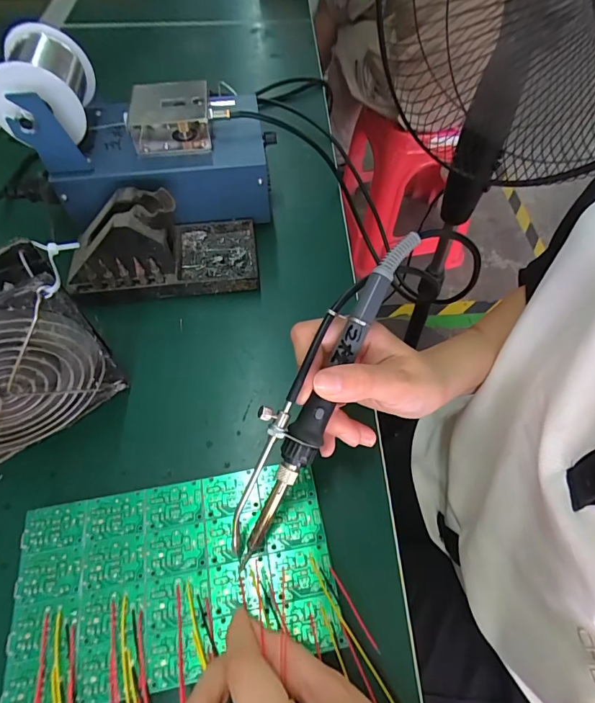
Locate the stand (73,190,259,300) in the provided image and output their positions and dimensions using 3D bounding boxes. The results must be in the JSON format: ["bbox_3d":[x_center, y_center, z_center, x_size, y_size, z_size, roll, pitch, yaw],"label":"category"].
[{"bbox_3d":[-0.113,-0.095,0.349,0.150,0.071,0.076,-6,58,-6],"label":"stand"}]

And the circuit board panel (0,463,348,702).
[{"bbox_3d":[-0.069,0.126,0.236,0.173,0.004,0.100,-9,59,-6],"label":"circuit board panel"}]

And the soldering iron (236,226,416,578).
[{"bbox_3d":[0.008,0.022,0.234,0.032,0.025,0.205,27,89,14],"label":"soldering iron"}]

